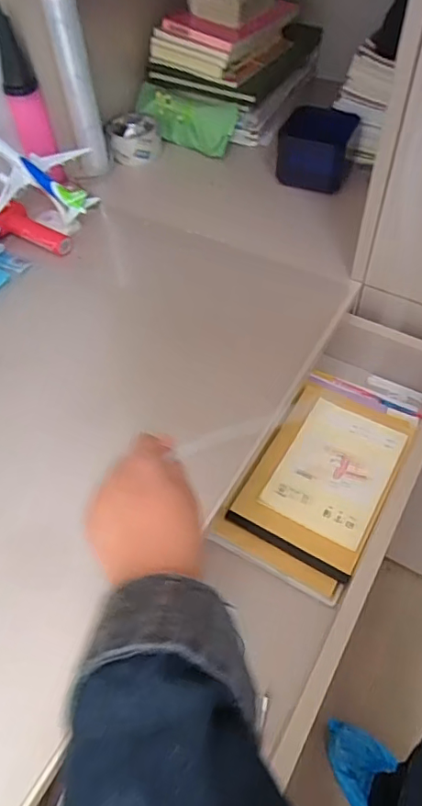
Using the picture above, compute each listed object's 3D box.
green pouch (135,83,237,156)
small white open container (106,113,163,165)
[{"bbox_3d":[-0.048,-0.490,0.907,0.187,0.087,0.048,24,59,20],"label":"green pouch"},{"bbox_3d":[-0.131,-0.453,0.899,0.090,0.051,0.077,-8,54,-2],"label":"small white open container"}]

